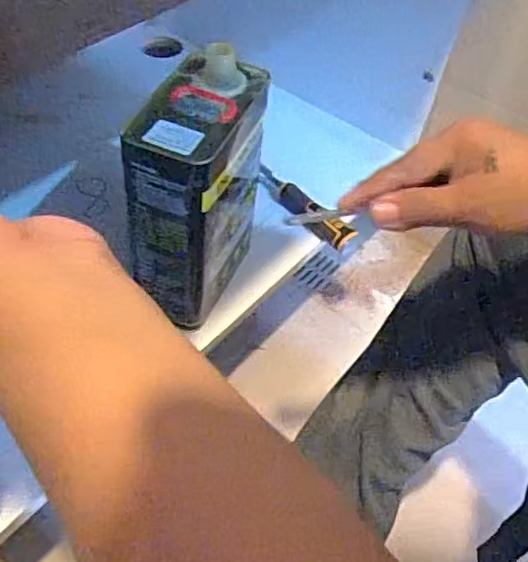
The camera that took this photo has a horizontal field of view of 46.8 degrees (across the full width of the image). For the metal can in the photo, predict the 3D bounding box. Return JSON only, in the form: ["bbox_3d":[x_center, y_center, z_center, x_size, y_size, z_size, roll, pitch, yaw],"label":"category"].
[{"bbox_3d":[-0.070,-0.092,0.652,0.092,0.226,0.167,16,50,7],"label":"metal can"}]

